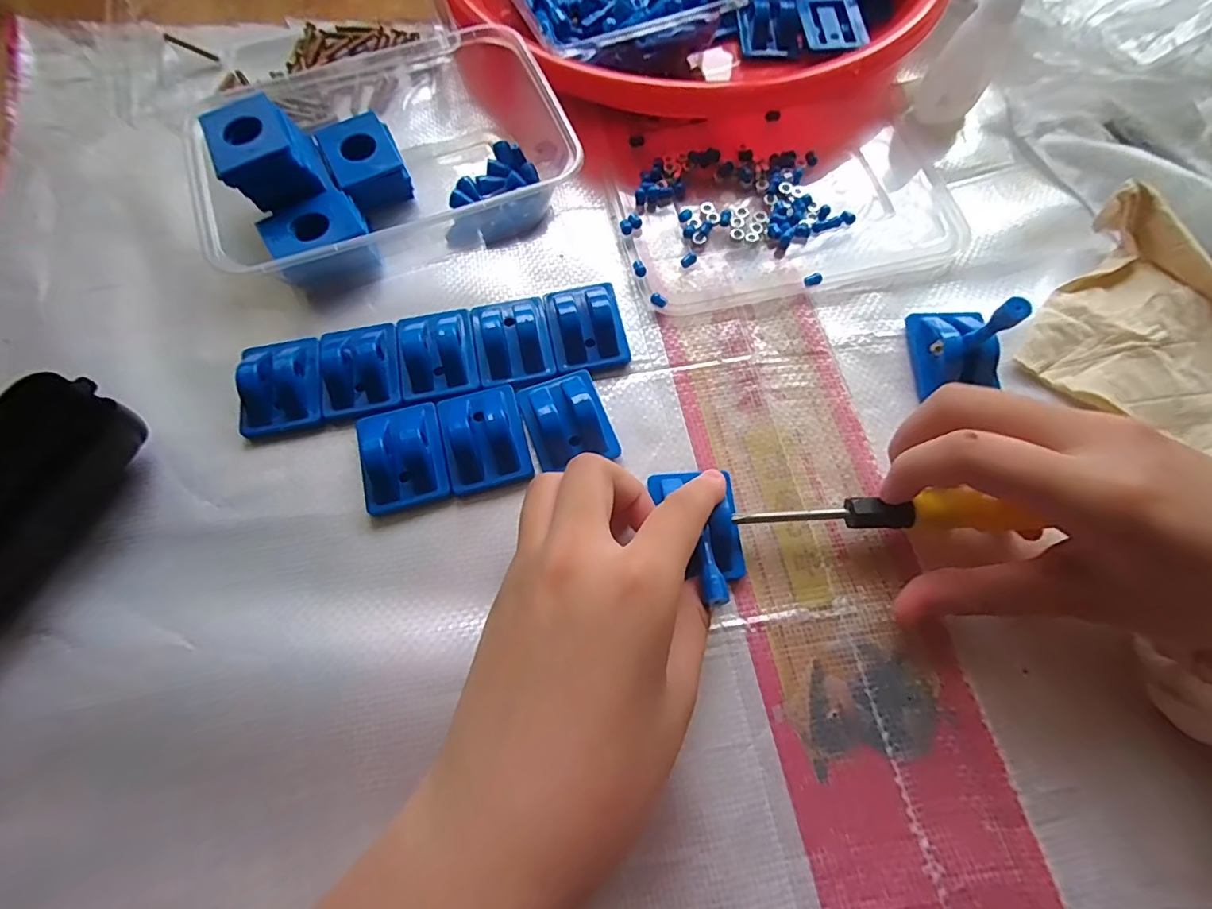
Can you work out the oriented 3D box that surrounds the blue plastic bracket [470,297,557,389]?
[{"bbox_3d":[-0.042,-0.051,0.235,0.033,0.013,0.042,-12,69,-4],"label":"blue plastic bracket"}]

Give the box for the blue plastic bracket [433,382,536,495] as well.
[{"bbox_3d":[-0.051,-0.009,0.215,0.033,0.010,0.044,-15,70,-5],"label":"blue plastic bracket"}]

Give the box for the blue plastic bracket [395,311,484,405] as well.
[{"bbox_3d":[-0.076,-0.047,0.232,0.034,0.015,0.042,-10,69,-3],"label":"blue plastic bracket"}]

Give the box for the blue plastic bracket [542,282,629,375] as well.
[{"bbox_3d":[-0.009,-0.059,0.237,0.034,0.016,0.042,-14,69,-5],"label":"blue plastic bracket"}]

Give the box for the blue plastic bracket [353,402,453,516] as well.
[{"bbox_3d":[-0.084,0.000,0.214,0.035,0.014,0.043,-12,69,-4],"label":"blue plastic bracket"}]

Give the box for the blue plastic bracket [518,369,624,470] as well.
[{"bbox_3d":[-0.017,-0.017,0.218,0.034,0.014,0.042,-19,70,-7],"label":"blue plastic bracket"}]

